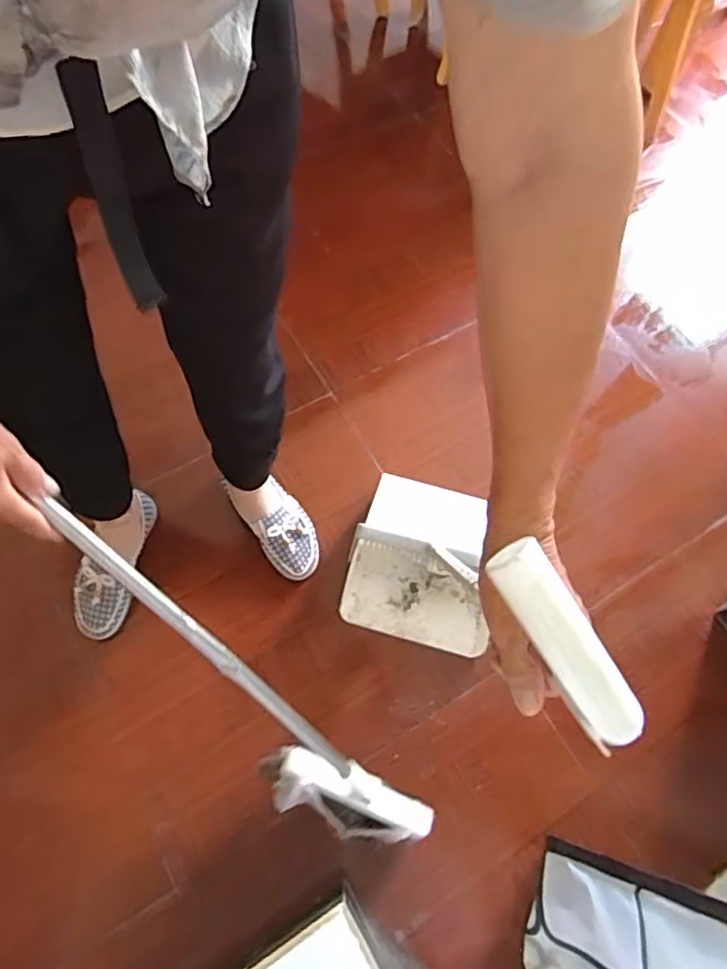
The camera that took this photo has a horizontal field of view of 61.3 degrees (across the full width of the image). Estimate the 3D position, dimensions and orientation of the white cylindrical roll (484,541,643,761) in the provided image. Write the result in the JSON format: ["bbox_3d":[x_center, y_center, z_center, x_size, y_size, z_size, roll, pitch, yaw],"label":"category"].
[{"bbox_3d":[0.088,0.069,0.258,0.021,0.018,0.107,-38,106,-18],"label":"white cylindrical roll"}]

